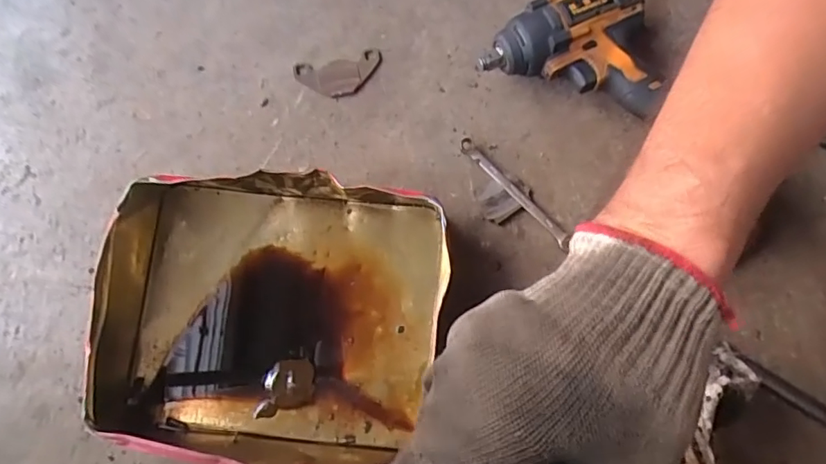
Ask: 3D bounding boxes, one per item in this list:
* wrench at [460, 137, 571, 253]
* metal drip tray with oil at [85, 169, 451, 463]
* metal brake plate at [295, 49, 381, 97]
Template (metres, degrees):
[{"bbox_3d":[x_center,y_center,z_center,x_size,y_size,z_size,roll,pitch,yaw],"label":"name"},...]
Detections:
[{"bbox_3d":[0.092,-0.036,0.481,0.013,0.010,0.132,-42,80,-7],"label":"wrench"},{"bbox_3d":[-0.116,0.069,0.437,0.271,0.064,0.231,6,78,2],"label":"metal drip tray with oil"},{"bbox_3d":[-0.071,-0.152,0.514,0.082,0.007,0.042,-13,78,-2],"label":"metal brake plate"}]

